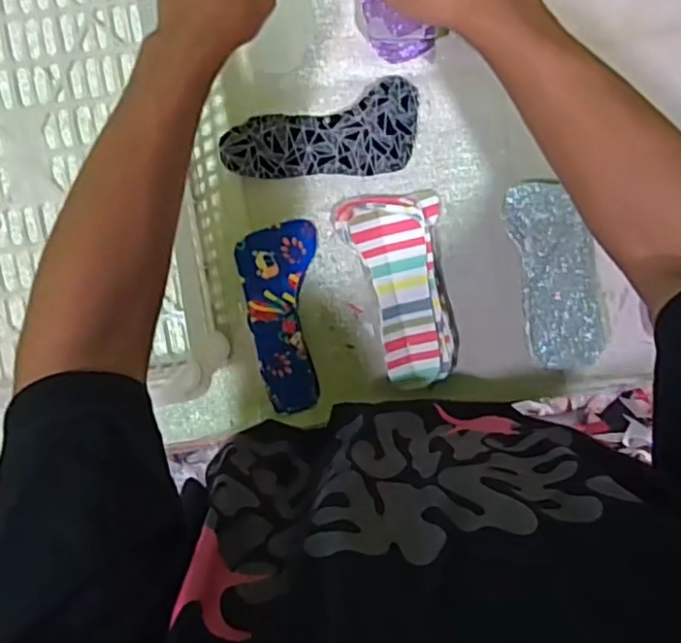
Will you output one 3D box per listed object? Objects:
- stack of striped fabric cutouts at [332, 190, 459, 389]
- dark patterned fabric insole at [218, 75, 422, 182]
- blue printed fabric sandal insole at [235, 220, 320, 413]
[{"bbox_3d":[0.058,-0.030,0.626,0.095,0.040,0.179,-10,98,-1],"label":"stack of striped fabric cutouts"},{"bbox_3d":[-0.018,-0.175,0.622,0.183,0.015,0.080,-8,98,-1],"label":"dark patterned fabric insole"},{"bbox_3d":[-0.052,-0.002,0.642,0.072,0.008,0.179,-9,98,-1],"label":"blue printed fabric sandal insole"}]

